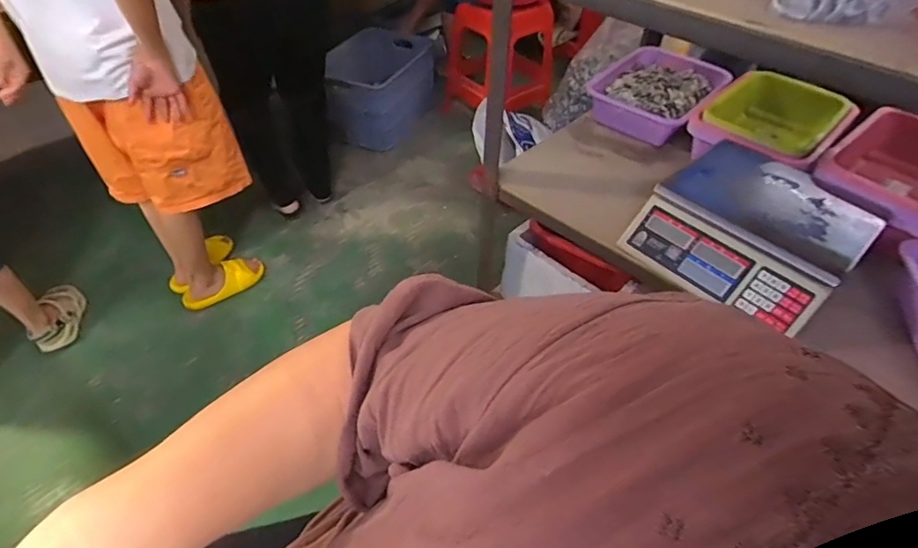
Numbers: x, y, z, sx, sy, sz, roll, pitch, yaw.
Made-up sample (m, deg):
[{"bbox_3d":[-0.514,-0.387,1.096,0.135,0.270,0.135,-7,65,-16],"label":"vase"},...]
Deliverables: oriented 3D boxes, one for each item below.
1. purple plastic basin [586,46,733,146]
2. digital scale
[{"bbox_3d":[0.449,-0.409,1.130,0.243,0.119,0.259,34,55,26],"label":"purple plastic basin"},{"bbox_3d":[0.486,-0.087,0.817,0.331,0.094,0.294,-33,56,-28],"label":"digital scale"}]

